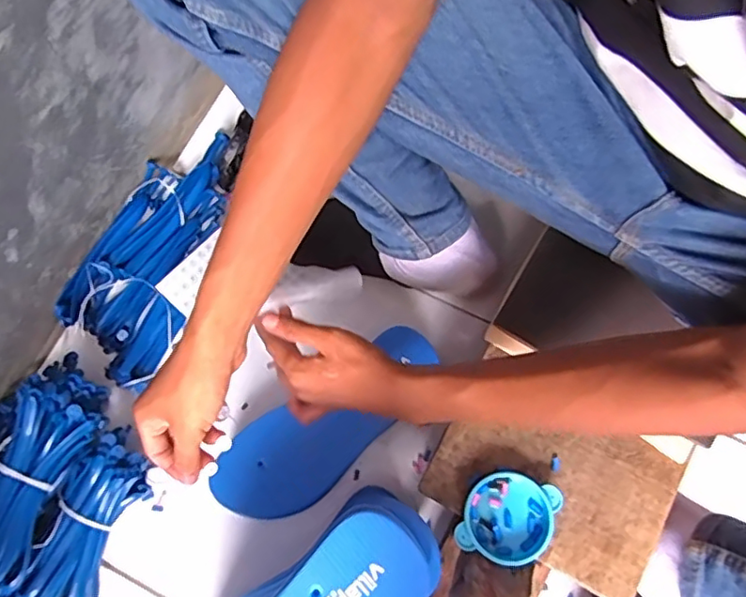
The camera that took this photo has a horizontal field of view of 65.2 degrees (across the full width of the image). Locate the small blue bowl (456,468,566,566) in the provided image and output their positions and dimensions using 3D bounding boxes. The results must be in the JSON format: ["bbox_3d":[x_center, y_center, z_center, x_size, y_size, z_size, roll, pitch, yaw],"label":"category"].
[{"bbox_3d":[0.114,0.185,0.494,0.071,0.021,0.073,22,77,5],"label":"small blue bowl"}]

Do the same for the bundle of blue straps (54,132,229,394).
[{"bbox_3d":[-0.236,-0.053,0.645,0.115,0.036,0.279,27,77,6],"label":"bundle of blue straps"}]

